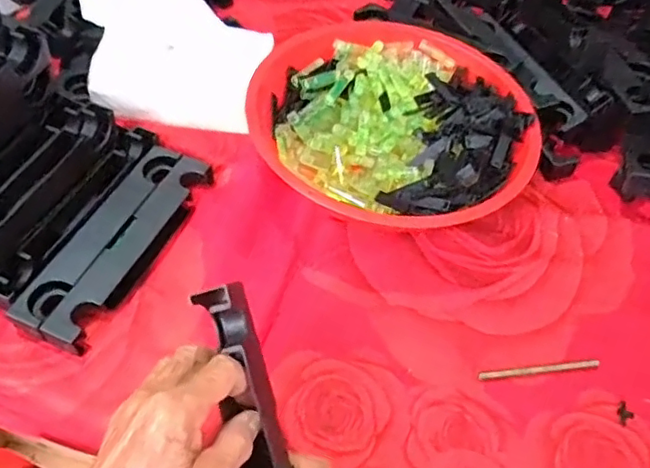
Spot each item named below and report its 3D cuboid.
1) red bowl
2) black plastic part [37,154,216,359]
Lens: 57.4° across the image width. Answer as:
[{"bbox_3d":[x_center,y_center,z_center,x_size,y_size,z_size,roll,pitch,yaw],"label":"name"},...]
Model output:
[{"bbox_3d":[0.062,-0.099,0.550,0.240,0.076,0.223,2,52,-2],"label":"red bowl"},{"bbox_3d":[-0.153,0.010,0.481,0.031,0.026,0.189,20,53,12],"label":"black plastic part"}]

